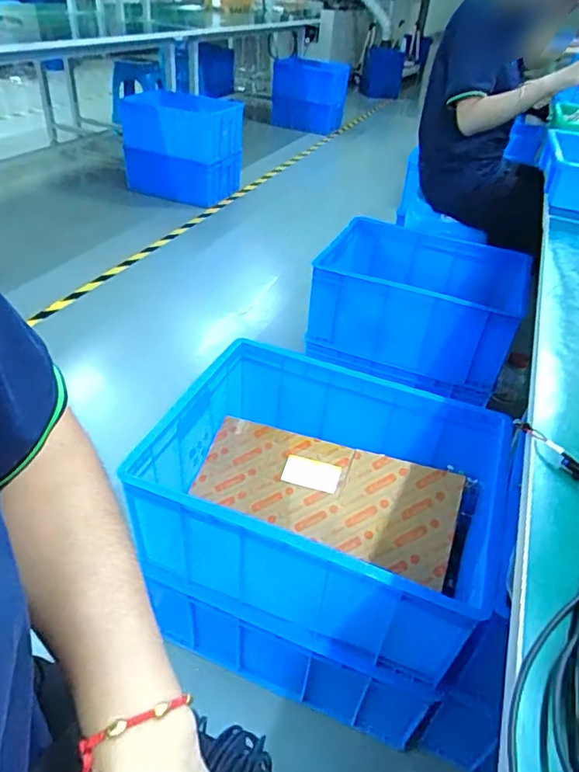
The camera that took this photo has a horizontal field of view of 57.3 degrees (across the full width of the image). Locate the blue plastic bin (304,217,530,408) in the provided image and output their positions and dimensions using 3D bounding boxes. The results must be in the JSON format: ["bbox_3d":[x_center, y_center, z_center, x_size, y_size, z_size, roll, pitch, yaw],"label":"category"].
[{"bbox_3d":[0.359,-0.248,1.524,0.542,0.247,0.433,19,41,16],"label":"blue plastic bin"}]

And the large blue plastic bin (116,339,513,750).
[{"bbox_3d":[0.050,0.252,0.956,0.520,0.413,0.405,17,40,13],"label":"large blue plastic bin"}]

